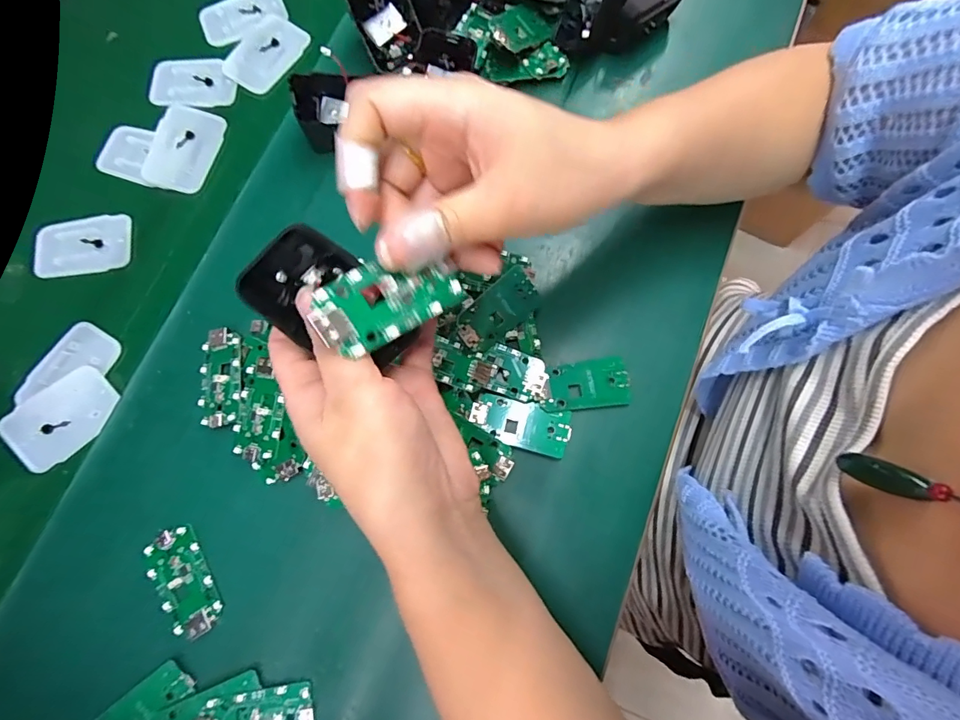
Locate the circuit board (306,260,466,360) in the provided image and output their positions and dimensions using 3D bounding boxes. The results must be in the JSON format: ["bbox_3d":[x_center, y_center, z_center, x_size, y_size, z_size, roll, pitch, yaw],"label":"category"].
[{"bbox_3d":[-0.037,-0.027,0.186,0.060,0.006,0.035,-33,94,-27],"label":"circuit board"}]

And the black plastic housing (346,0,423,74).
[{"bbox_3d":[-0.070,-0.253,0.346,0.044,0.018,0.062,-22,108,1],"label":"black plastic housing"}]

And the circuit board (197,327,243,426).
[{"bbox_3d":[-0.171,0.011,0.303,0.031,0.004,0.063,-6,79,15],"label":"circuit board"}]

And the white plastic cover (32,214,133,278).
[{"bbox_3d":[-0.291,-0.084,0.339,0.063,0.004,0.044,-7,81,-9],"label":"white plastic cover"}]

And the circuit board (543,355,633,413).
[{"bbox_3d":[0.069,0.016,0.302,0.055,0.004,0.031,-8,78,-1],"label":"circuit board"}]

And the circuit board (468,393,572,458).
[{"bbox_3d":[0.025,0.041,0.295,0.062,0.004,0.029,14,78,4],"label":"circuit board"}]

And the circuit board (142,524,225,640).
[{"bbox_3d":[-0.178,0.133,0.279,0.031,0.004,0.063,-33,79,-6],"label":"circuit board"}]

